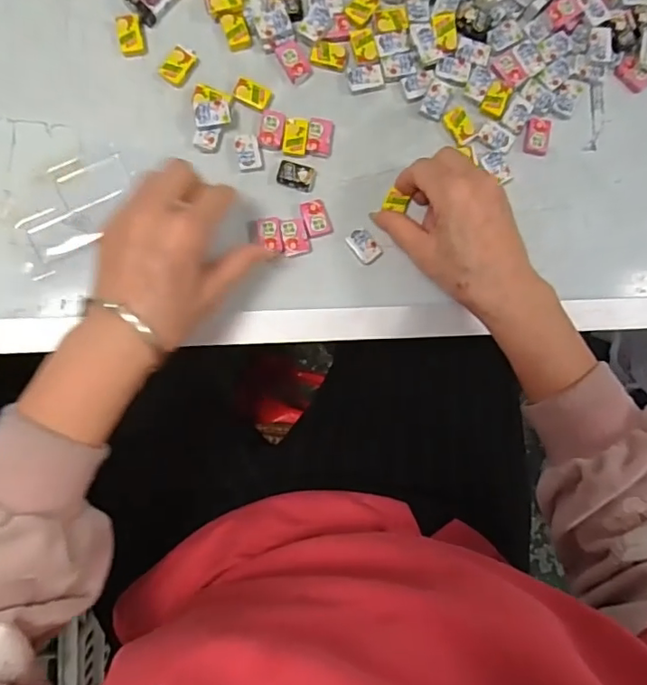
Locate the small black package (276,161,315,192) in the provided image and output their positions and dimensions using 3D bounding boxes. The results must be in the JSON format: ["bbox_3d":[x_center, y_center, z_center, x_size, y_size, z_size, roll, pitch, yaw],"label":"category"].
[{"bbox_3d":[-0.020,-0.124,0.413,0.027,0.005,0.019,12,87,-4],"label":"small black package"}]

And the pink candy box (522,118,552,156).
[{"bbox_3d":[0.165,-0.158,0.426,0.020,0.004,0.028,7,88,-4],"label":"pink candy box"}]

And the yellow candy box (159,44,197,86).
[{"bbox_3d":[-0.106,-0.203,0.406,0.017,0.008,0.029,34,86,-3],"label":"yellow candy box"}]

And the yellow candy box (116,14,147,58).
[{"bbox_3d":[-0.140,-0.223,0.402,0.017,0.008,0.027,-11,89,-5],"label":"yellow candy box"}]

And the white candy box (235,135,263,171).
[{"bbox_3d":[-0.055,-0.141,0.410,0.017,0.006,0.024,-11,89,-5],"label":"white candy box"}]

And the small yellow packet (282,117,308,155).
[{"bbox_3d":[-0.021,-0.153,0.412,0.017,0.004,0.026,7,88,-4],"label":"small yellow packet"}]

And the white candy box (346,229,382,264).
[{"bbox_3d":[0.030,-0.072,0.415,0.018,0.009,0.026,-36,91,-4],"label":"white candy box"}]

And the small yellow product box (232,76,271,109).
[{"bbox_3d":[-0.054,-0.185,0.411,0.027,0.007,0.017,25,87,-3],"label":"small yellow product box"}]

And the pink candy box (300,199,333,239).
[{"bbox_3d":[-0.006,-0.093,0.414,0.020,0.007,0.028,-19,90,-5],"label":"pink candy box"}]

